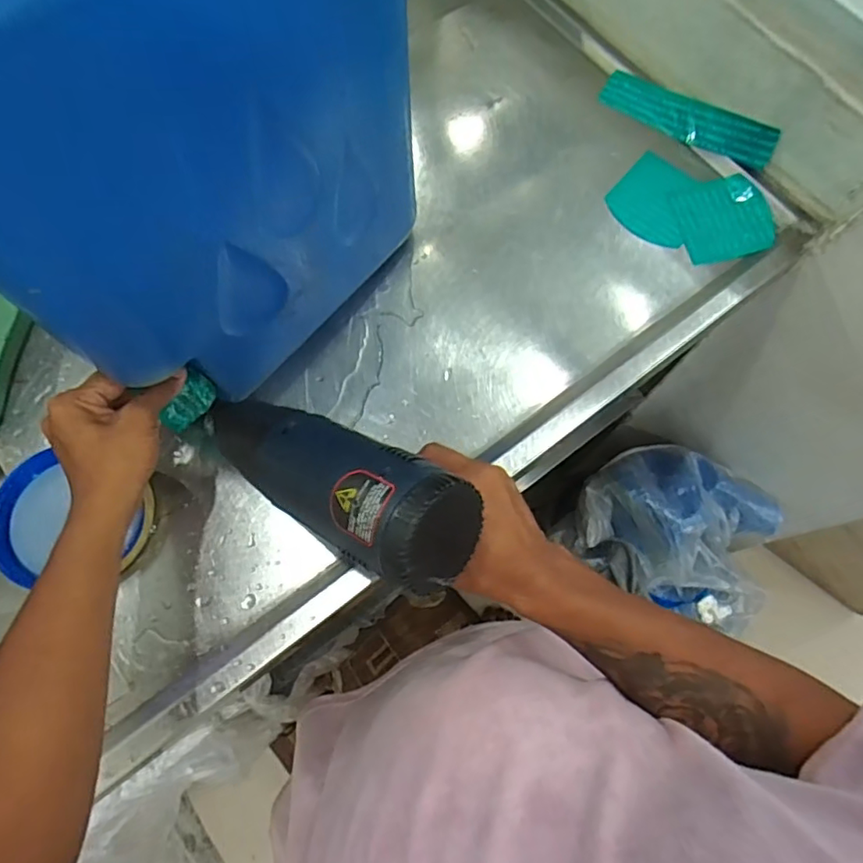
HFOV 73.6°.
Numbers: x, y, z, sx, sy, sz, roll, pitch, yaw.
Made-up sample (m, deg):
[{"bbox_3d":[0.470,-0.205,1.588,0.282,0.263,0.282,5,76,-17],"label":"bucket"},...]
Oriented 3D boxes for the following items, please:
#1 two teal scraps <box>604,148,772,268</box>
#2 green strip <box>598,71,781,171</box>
[{"bbox_3d":[0.279,-0.238,0.618,0.166,0.012,0.109,22,72,6],"label":"two teal scraps"},{"bbox_3d":[0.281,-0.349,0.640,0.198,0.018,0.042,37,109,18],"label":"green strip"}]

